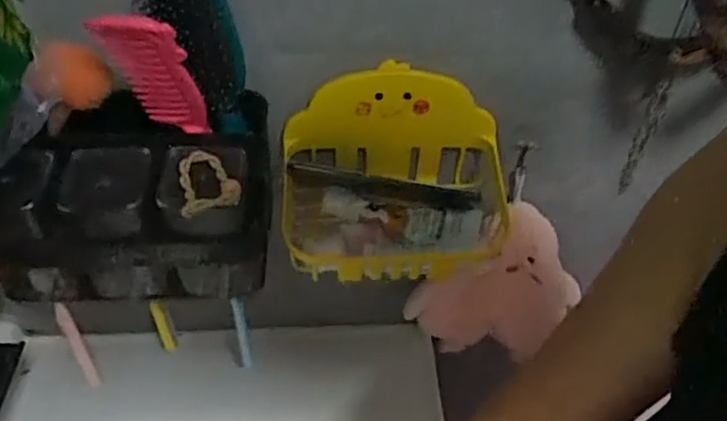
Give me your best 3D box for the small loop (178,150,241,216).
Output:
[{"bbox_3d":[-0.110,-0.020,0.466,0.041,0.013,0.061,-8,43,-13],"label":"small loop"}]

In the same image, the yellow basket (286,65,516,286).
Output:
[{"bbox_3d":[0.036,-0.024,0.559,0.204,0.140,0.116,-2,42,-6],"label":"yellow basket"}]

